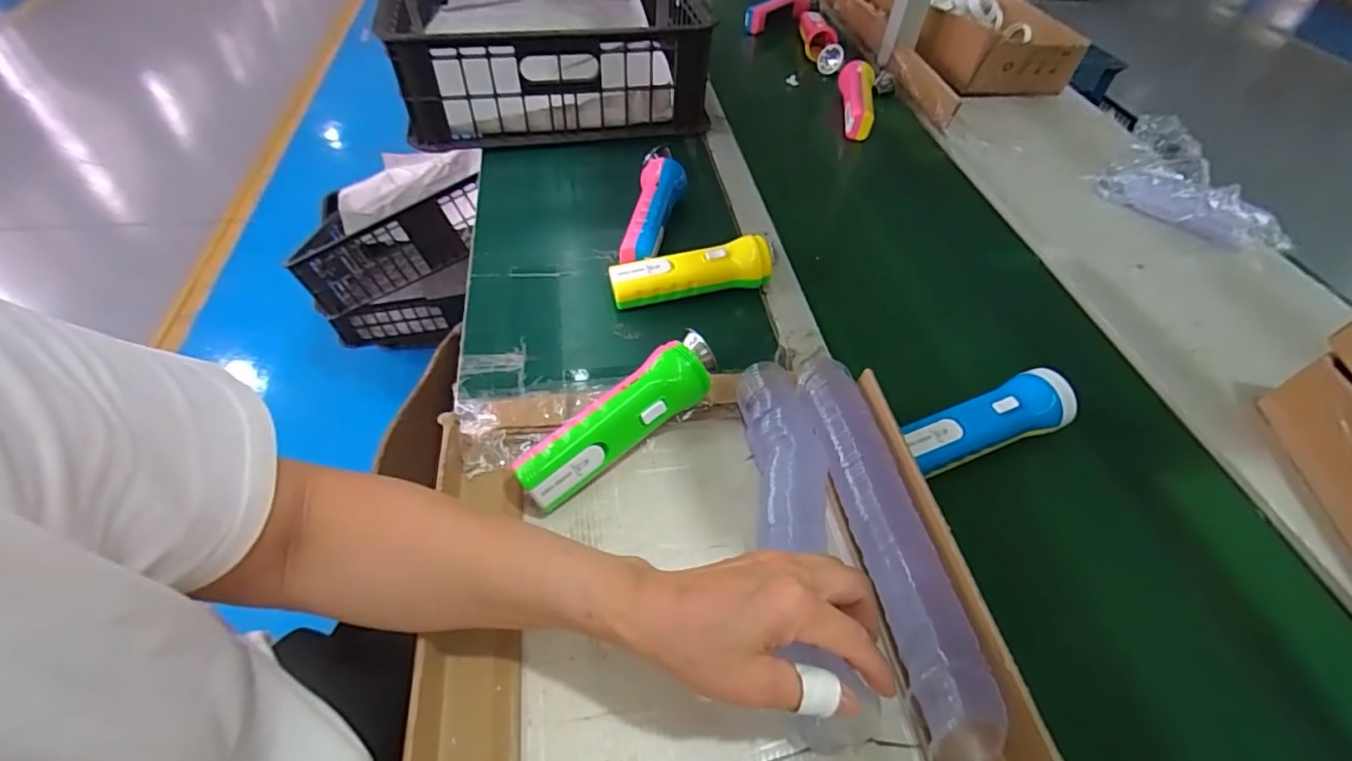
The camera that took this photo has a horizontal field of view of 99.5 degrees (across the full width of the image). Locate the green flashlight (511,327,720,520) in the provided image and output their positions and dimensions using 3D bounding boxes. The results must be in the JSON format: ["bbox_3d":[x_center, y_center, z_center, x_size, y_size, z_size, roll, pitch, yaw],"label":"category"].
[{"bbox_3d":[-0.040,0.031,0.432,0.170,0.053,0.044,-38,61,-15],"label":"green flashlight"}]

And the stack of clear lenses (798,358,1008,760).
[{"bbox_3d":[0.143,0.103,0.399,0.044,0.055,0.276,-5,50,-9],"label":"stack of clear lenses"}]

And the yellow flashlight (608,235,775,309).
[{"bbox_3d":[0.020,-0.104,0.569,0.169,0.050,0.041,-8,51,-12],"label":"yellow flashlight"}]

